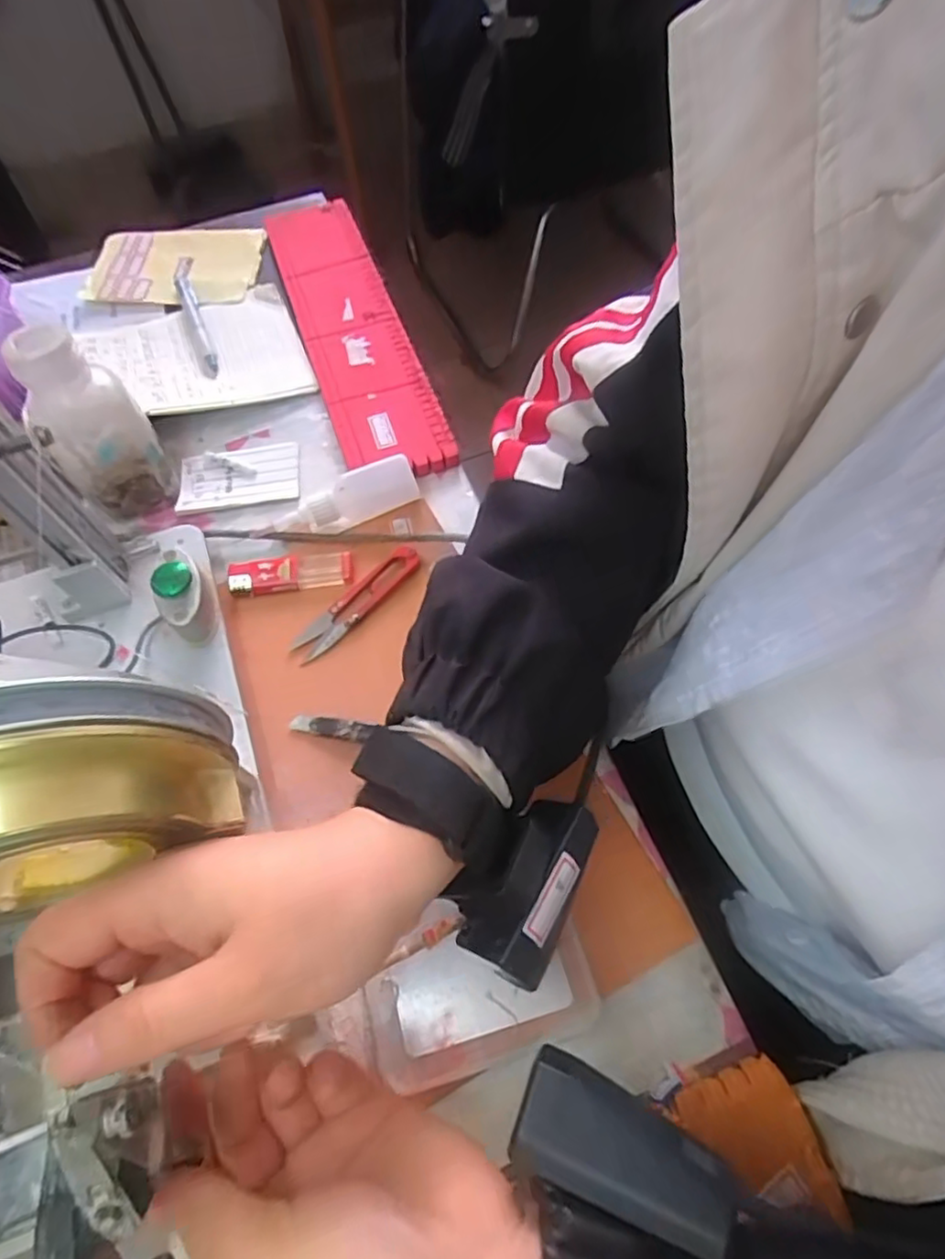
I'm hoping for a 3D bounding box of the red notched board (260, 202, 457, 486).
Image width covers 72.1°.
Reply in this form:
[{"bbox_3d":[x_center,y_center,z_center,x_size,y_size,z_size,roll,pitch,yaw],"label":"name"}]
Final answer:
[{"bbox_3d":[-0.098,-0.249,0.535,0.082,0.010,0.332,-19,69,-6],"label":"red notched board"}]

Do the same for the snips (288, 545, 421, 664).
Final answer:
[{"bbox_3d":[-0.075,-0.018,0.424,0.100,0.015,0.021,-42,68,-18],"label":"snips"}]

